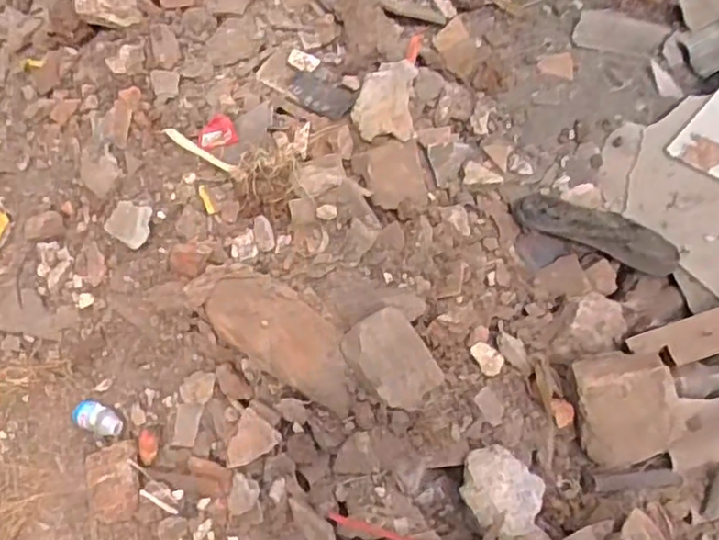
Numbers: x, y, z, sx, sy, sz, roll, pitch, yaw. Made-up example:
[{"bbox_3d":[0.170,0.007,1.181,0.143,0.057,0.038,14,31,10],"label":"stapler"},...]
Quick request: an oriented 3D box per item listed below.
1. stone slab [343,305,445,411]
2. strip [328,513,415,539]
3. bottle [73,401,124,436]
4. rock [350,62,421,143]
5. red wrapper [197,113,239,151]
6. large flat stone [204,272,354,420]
[{"bbox_3d":[0.042,0.122,0.905,0.103,0.043,0.136,-37,97,-24],"label":"stone slab"},{"bbox_3d":[0.042,0.330,0.840,0.163,0.019,0.012,16,64,4],"label":"strip"},{"bbox_3d":[-0.399,0.229,1.041,0.084,0.033,0.041,20,65,6],"label":"bottle"},{"bbox_3d":[0.042,-0.277,1.116,0.102,0.058,0.172,5,64,-1],"label":"rock"},{"bbox_3d":[-0.225,-0.216,1.072,0.076,0.006,0.049,-14,85,30],"label":"red wrapper"},{"bbox_3d":[-0.095,0.087,0.889,0.242,0.041,0.108,40,70,-6],"label":"large flat stone"}]

